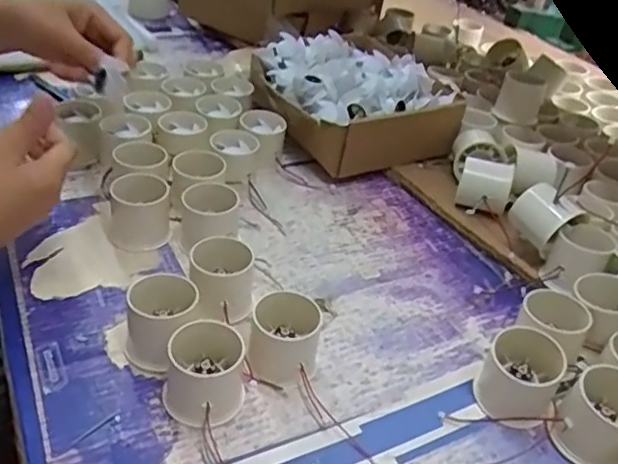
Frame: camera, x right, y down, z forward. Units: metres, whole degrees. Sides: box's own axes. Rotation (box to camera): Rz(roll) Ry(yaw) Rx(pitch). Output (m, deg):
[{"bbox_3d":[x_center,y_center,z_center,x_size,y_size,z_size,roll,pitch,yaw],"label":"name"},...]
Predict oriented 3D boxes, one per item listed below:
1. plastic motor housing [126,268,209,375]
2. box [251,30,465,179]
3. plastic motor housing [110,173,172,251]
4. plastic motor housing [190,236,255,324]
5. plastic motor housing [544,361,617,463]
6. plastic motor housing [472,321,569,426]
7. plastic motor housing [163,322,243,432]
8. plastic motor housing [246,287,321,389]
[{"bbox_3d":[-0.103,0.067,0.467,0.061,0.051,0.062,5,37,-4],"label":"plastic motor housing"},{"bbox_3d":[0.043,-0.153,0.760,0.199,0.095,0.208,-18,44,-29],"label":"box"},{"bbox_3d":[-0.154,-0.021,0.575,0.055,0.059,0.045,-4,39,-15],"label":"plastic motor housing"},{"bbox_3d":[-0.070,0.042,0.509,0.050,0.053,0.051,2,38,-8],"label":"plastic motor housing"},{"bbox_3d":[0.200,0.127,0.434,0.057,0.053,0.054,-26,48,-36],"label":"plastic motor housing"},{"bbox_3d":[0.153,0.102,0.457,0.053,0.049,0.063,26,41,22],"label":"plastic motor housing"},{"bbox_3d":[-0.071,0.098,0.433,0.054,0.049,0.051,5,37,-4],"label":"plastic motor housing"},{"bbox_3d":[-0.019,0.080,0.466,0.050,0.051,0.049,7,37,0],"label":"plastic motor housing"}]

